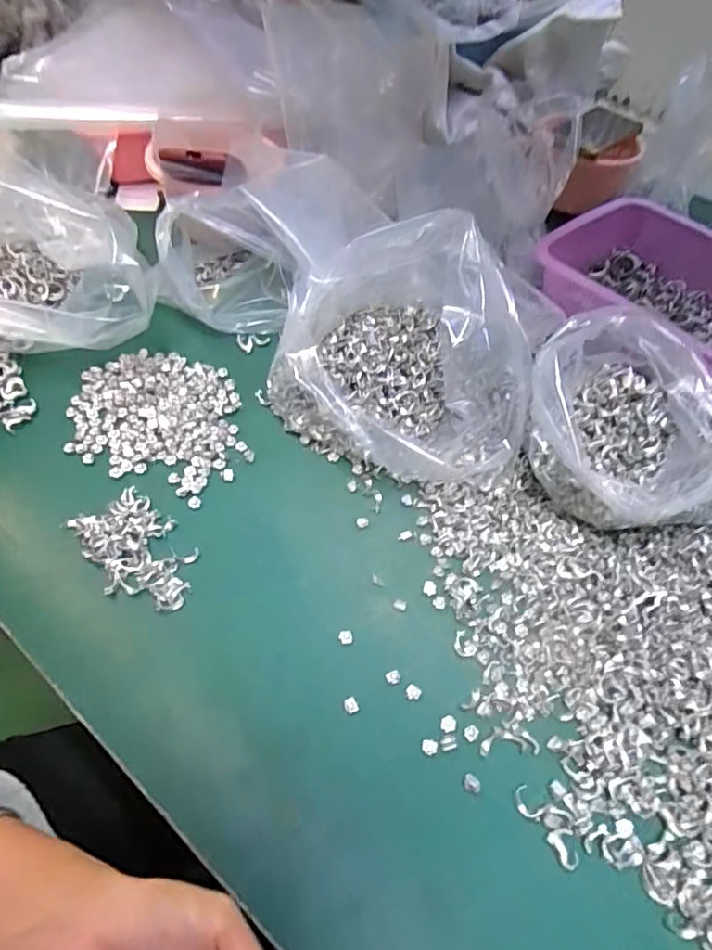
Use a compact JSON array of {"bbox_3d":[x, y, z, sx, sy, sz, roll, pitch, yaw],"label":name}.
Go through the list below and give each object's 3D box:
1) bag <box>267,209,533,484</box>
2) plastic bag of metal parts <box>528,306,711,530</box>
[{"bbox_3d":[0.036,-0.102,0.467,0.190,0.159,0.204,-12,56,-16],"label":"bag"},{"bbox_3d":[0.200,-0.028,0.443,0.113,0.131,0.149,-17,57,-19],"label":"plastic bag of metal parts"}]

